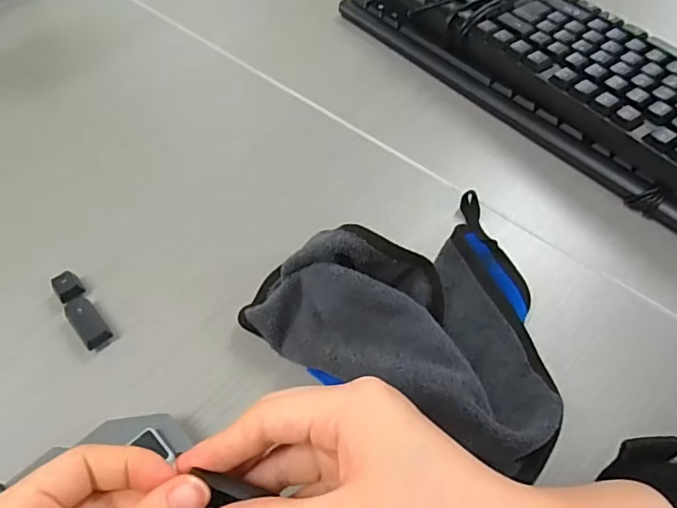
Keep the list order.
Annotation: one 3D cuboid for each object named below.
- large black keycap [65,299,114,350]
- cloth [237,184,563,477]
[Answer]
[{"bbox_3d":[-0.159,0.044,0.331,0.016,0.013,0.037,-35,61,-23],"label":"large black keycap"},{"bbox_3d":[0.063,0.017,0.318,0.181,0.065,0.167,27,58,19],"label":"cloth"}]

